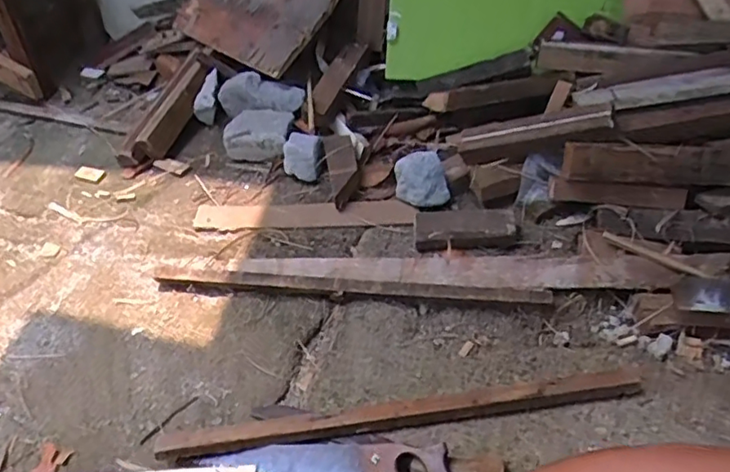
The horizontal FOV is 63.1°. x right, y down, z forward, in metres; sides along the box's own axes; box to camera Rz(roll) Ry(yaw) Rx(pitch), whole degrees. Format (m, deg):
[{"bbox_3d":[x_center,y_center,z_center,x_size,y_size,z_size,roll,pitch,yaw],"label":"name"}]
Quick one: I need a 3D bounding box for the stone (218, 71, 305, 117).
[{"bbox_3d":[-0.226,-0.310,1.299,0.198,0.076,0.064,3,47,7],"label":"stone"}]

